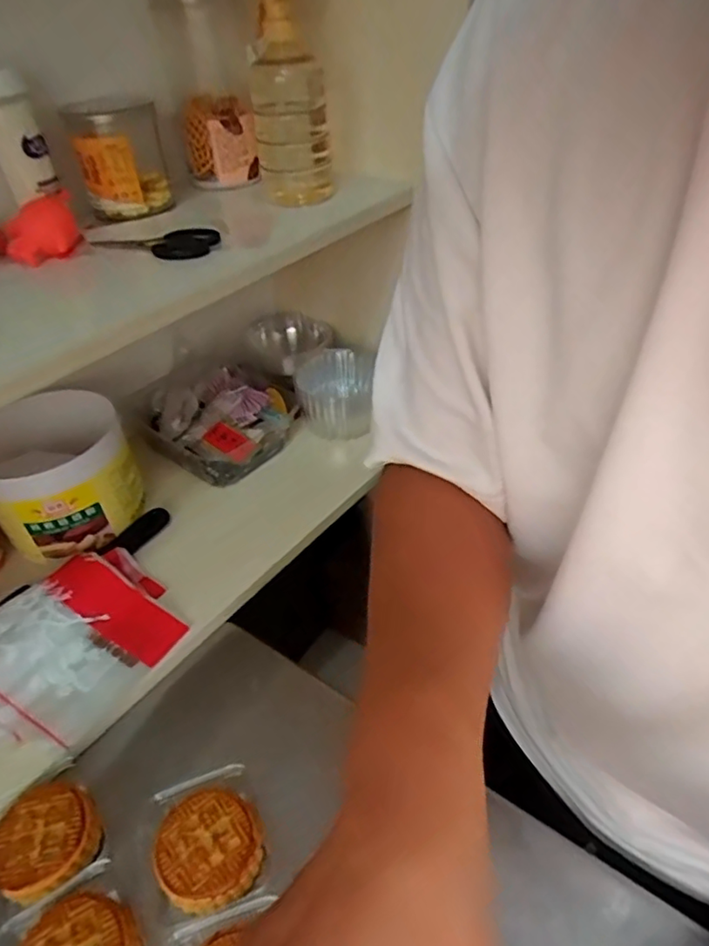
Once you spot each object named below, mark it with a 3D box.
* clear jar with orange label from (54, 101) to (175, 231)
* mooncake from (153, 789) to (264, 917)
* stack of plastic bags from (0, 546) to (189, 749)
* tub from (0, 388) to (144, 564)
[{"bbox_3d":[-0.228,-0.300,0.556,0.088,0.089,0.100,-12,41,-9],"label":"clear jar with orange label"},{"bbox_3d":[-0.096,0.252,0.388,0.065,0.031,0.064,-3,40,2],"label":"mooncake"},{"bbox_3d":[-0.240,0.142,0.504,0.135,0.016,0.166,38,47,16],"label":"stack of plastic bags"},{"bbox_3d":[-0.295,-0.001,0.591,0.131,0.131,0.128,-3,40,2],"label":"tub"}]

